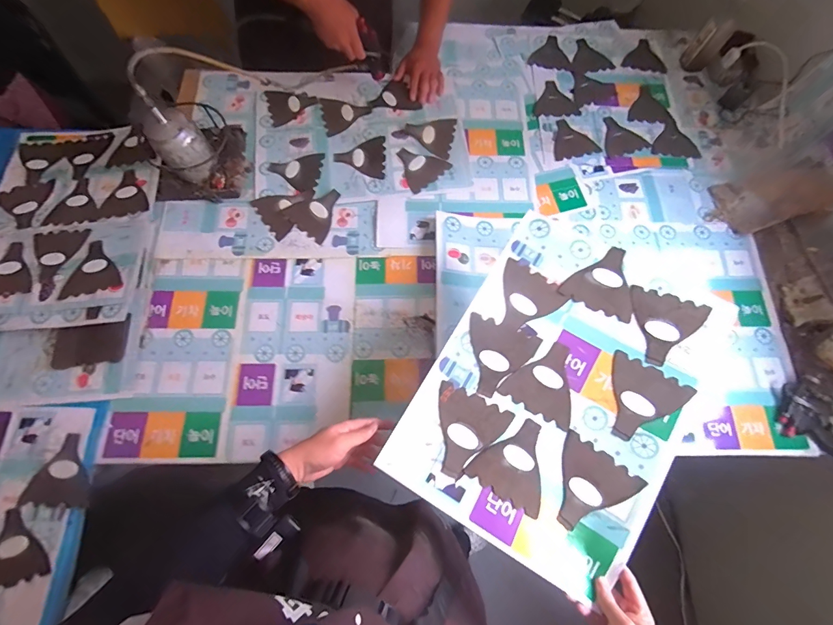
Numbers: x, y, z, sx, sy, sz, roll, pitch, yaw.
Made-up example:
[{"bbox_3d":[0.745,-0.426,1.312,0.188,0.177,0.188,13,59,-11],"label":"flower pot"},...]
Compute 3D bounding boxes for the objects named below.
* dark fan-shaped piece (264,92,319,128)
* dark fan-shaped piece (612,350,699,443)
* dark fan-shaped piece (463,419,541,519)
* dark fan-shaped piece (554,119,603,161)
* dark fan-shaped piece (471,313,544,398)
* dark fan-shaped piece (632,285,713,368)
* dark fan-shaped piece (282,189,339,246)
[{"bbox_3d":[-0.312,-0.523,0.967,0.120,0.012,0.100,-19,79,-7],"label":"dark fan-shaped piece"},{"bbox_3d":[0.336,0.136,0.588,0.109,0.009,0.119,33,82,25],"label":"dark fan-shaped piece"},{"bbox_3d":[0.149,0.218,0.573,0.115,0.006,0.118,32,71,4],"label":"dark fan-shaped piece"},{"bbox_3d":[0.378,-0.425,0.941,0.106,0.009,0.113,-12,67,-7],"label":"dark fan-shaped piece"},{"bbox_3d":[0.129,0.075,0.616,0.112,0.004,0.119,22,73,2],"label":"dark fan-shaped piece"},{"bbox_3d":[0.392,0.025,0.614,0.111,0.006,0.120,21,76,16],"label":"dark fan-shaped piece"},{"bbox_3d":[-0.224,-0.232,0.875,0.114,0.004,0.119,40,82,3],"label":"dark fan-shaped piece"}]

